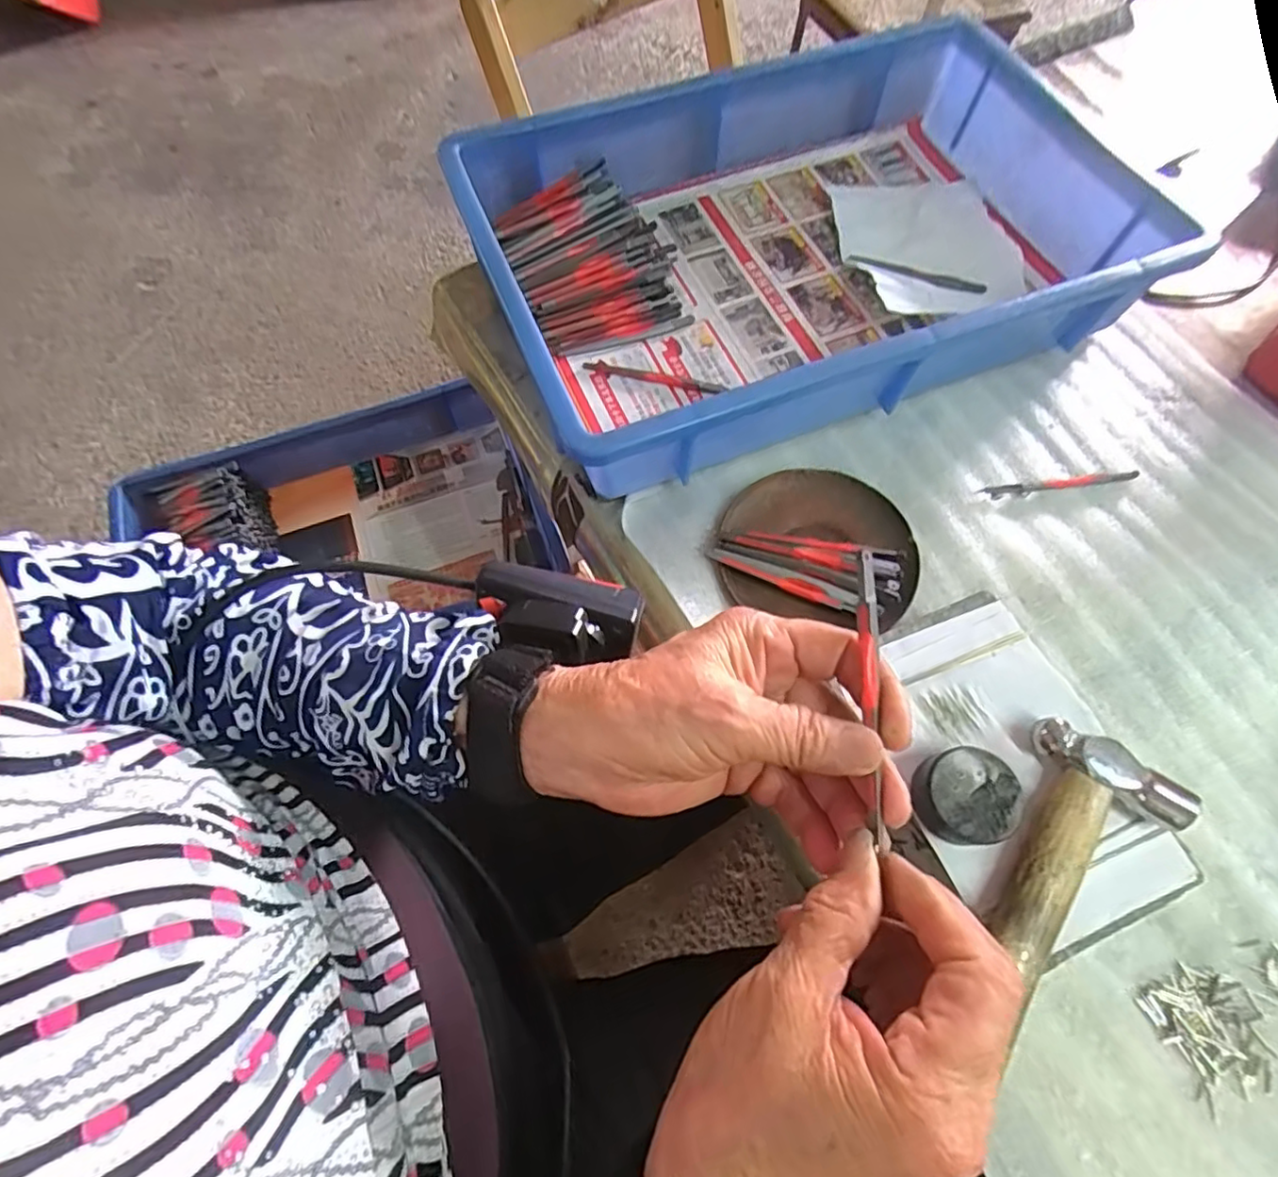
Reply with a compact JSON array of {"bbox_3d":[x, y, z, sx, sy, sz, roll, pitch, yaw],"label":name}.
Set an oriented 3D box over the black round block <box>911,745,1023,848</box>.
[{"bbox_3d":[0.136,0.087,0.260,0.040,0.019,0.037,0,67,0],"label":"black round block"}]

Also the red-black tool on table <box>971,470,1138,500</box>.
[{"bbox_3d":[0.267,-0.067,0.396,0.105,0.004,0.009,-8,67,-5],"label":"red-black tool on table"}]

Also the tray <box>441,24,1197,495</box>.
[{"bbox_3d":[0.111,-0.241,0.429,0.422,0.072,0.279,-21,68,-9],"label":"tray"}]

